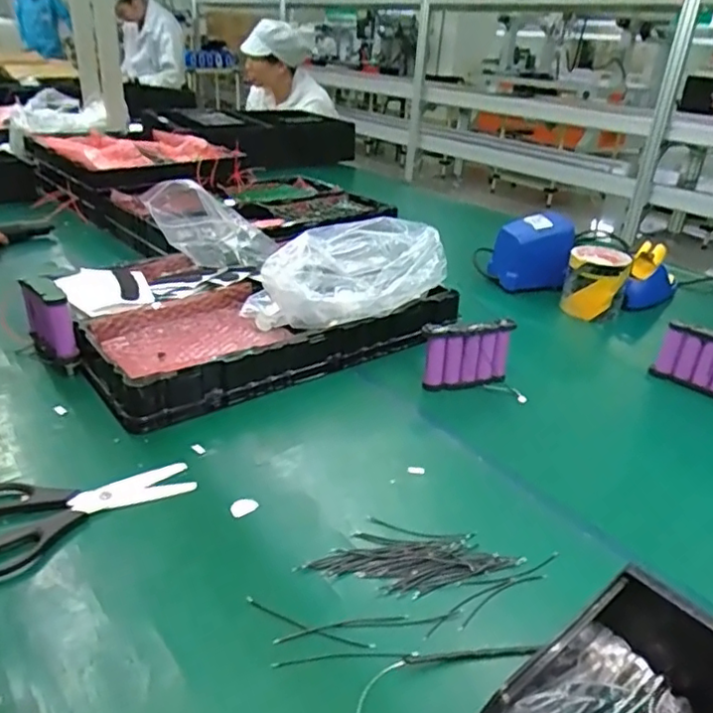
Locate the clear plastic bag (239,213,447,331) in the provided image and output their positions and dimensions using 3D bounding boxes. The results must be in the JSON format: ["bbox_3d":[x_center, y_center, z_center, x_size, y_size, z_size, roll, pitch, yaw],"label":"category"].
[{"bbox_3d":[-0.011,-0.102,0.761,0.252,0.105,0.096,-20,35,-14],"label":"clear plastic bag"}]

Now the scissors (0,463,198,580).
[{"bbox_3d":[-0.238,0.123,0.521,0.187,0.008,0.100,-15,34,-34],"label":"scissors"}]

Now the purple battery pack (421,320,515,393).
[{"bbox_3d":[0.133,0.002,0.736,0.108,0.089,0.027,-6,30,-22],"label":"purple battery pack"}]

